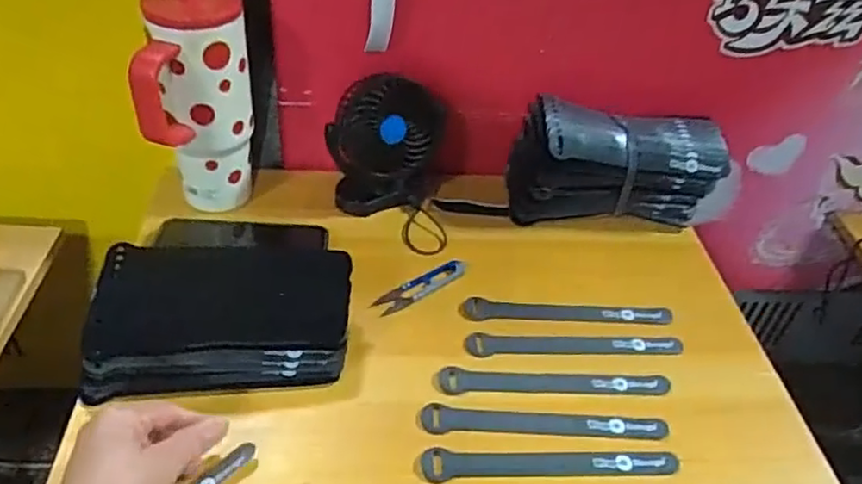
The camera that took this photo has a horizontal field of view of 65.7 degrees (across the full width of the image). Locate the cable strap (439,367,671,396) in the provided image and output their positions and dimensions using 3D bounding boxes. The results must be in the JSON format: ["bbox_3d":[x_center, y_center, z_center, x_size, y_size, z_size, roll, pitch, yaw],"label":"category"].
[{"bbox_3d":[0.104,0.119,0.562,0.191,0.009,0.024,2,42,-4],"label":"cable strap"}]

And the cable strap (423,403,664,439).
[{"bbox_3d":[0.091,0.145,0.532,0.193,0.008,0.023,3,42,-3],"label":"cable strap"}]

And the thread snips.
[{"bbox_3d":[-0.010,0.041,0.630,0.101,0.008,0.024,-25,51,-30],"label":"thread snips"}]

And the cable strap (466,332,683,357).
[{"bbox_3d":[0.128,0.091,0.594,0.190,0.008,0.024,1,43,-6],"label":"cable strap"}]

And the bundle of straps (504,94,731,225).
[{"bbox_3d":[0.197,-0.083,0.719,0.206,0.110,0.082,1,42,-6],"label":"bundle of straps"}]

